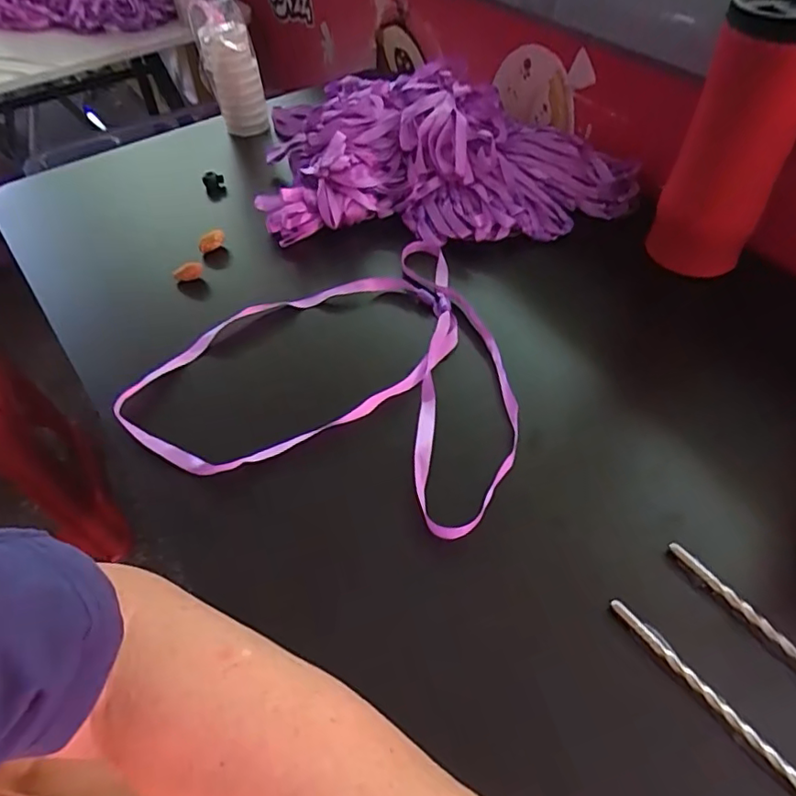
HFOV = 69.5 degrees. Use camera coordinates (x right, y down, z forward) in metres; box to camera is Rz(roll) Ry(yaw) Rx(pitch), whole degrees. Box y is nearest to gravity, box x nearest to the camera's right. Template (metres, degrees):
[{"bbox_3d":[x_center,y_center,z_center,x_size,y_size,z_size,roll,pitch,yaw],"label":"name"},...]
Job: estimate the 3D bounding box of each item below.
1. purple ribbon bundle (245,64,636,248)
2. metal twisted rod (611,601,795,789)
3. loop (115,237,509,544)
[{"bbox_3d":[0.042,-0.239,0.540,0.344,0.071,0.230,0,50,2],"label":"purple ribbon bundle"},{"bbox_3d":[0.174,0.167,0.242,0.007,0.007,0.202,-30,57,-24],"label":"metal twisted rod"},{"bbox_3d":[-0.033,-0.039,0.418,0.253,0.021,0.254,13,52,12],"label":"loop"}]

